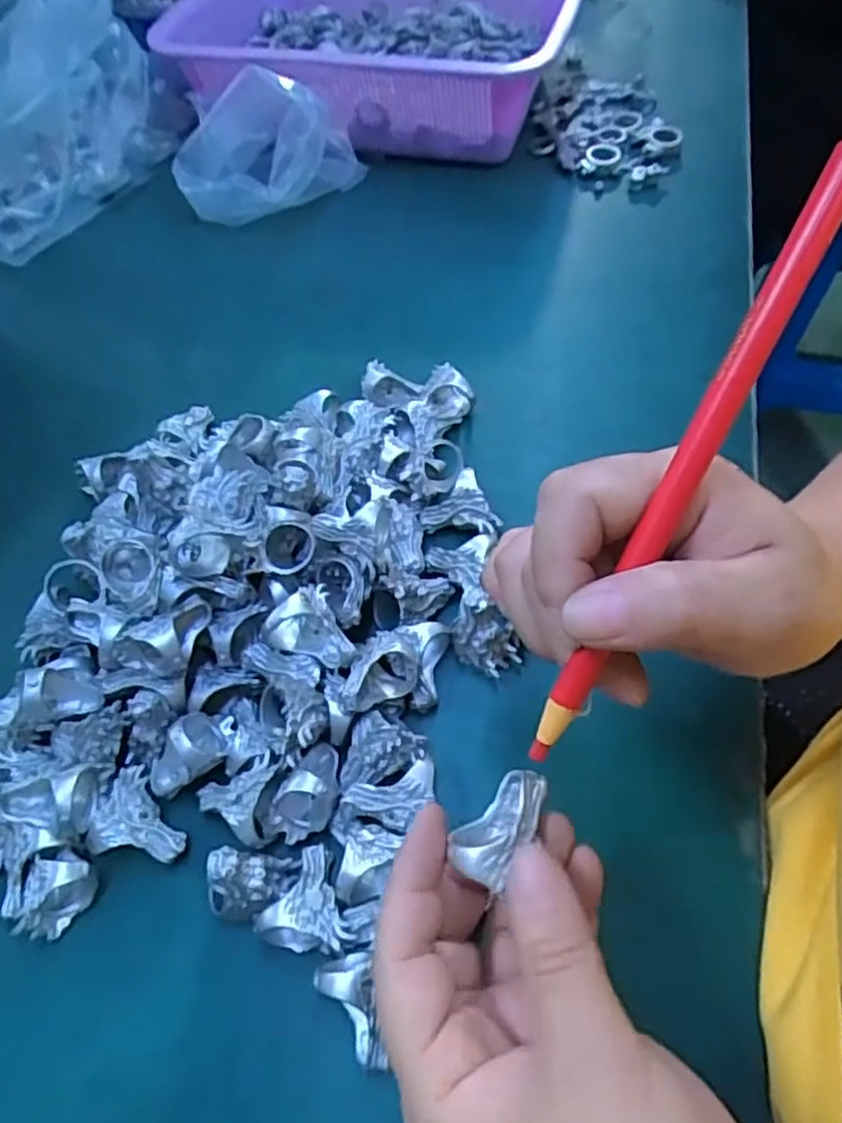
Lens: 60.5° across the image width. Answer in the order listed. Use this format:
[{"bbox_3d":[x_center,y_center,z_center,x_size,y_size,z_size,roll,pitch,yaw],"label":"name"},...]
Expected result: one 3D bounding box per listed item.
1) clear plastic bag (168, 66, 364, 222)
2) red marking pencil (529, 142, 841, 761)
[{"bbox_3d":[-0.108,-0.283,0.490,0.123,0.068,0.071,0,57,4],"label":"clear plastic bag"},{"bbox_3d":[0.066,-0.019,0.185,0.009,0.007,0.167,30,106,22],"label":"red marking pencil"}]

